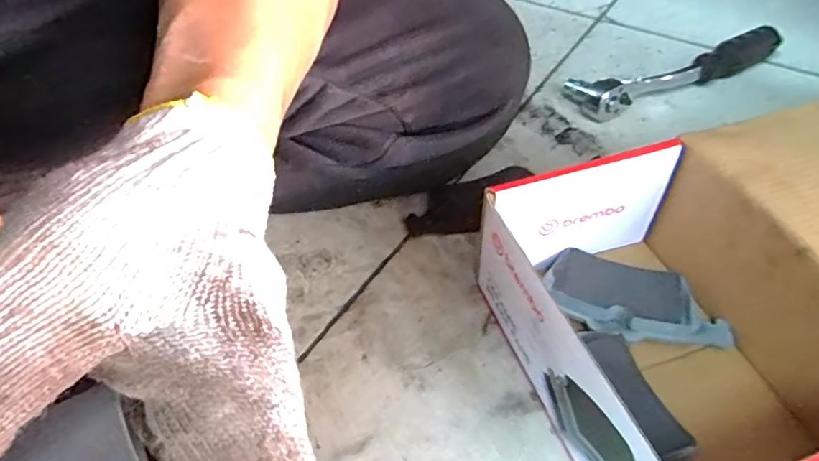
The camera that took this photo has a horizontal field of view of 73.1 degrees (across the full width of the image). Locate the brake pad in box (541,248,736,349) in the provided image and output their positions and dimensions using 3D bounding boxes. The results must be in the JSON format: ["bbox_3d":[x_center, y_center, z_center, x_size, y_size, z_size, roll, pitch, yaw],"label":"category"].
[{"bbox_3d":[0.130,0.039,0.318,0.100,0.017,0.050,8,50,11],"label":"brake pad in box"}]

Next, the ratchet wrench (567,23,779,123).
[{"bbox_3d":[0.234,-0.136,0.478,0.199,0.029,0.049,-15,49,-9],"label":"ratchet wrench"}]

